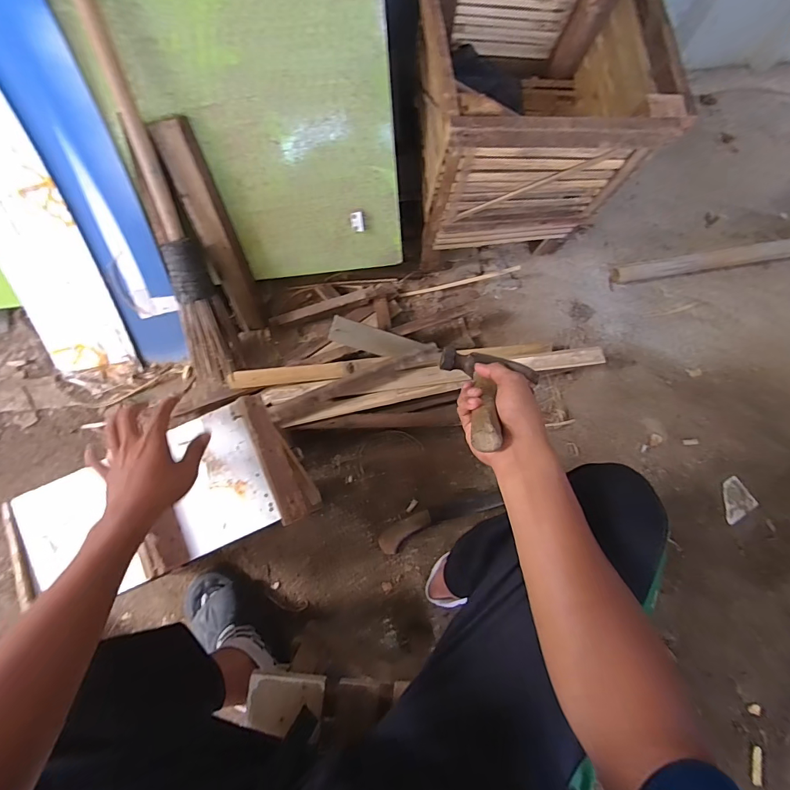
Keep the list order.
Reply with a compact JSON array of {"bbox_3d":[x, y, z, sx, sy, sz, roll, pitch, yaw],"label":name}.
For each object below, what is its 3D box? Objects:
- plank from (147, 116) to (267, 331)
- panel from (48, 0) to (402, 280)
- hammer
[{"bbox_3d":[-0.339,-0.300,0.784,0.066,0.391,0.049,-15,39,-3],"label":"plank"},{"bbox_3d":[-0.240,-0.469,0.673,0.466,0.554,0.023,-7,38,-1],"label":"panel"},{"bbox_3d":[0.113,-0.002,0.464,0.121,0.206,0.026,11,117,2],"label":"hammer"}]

